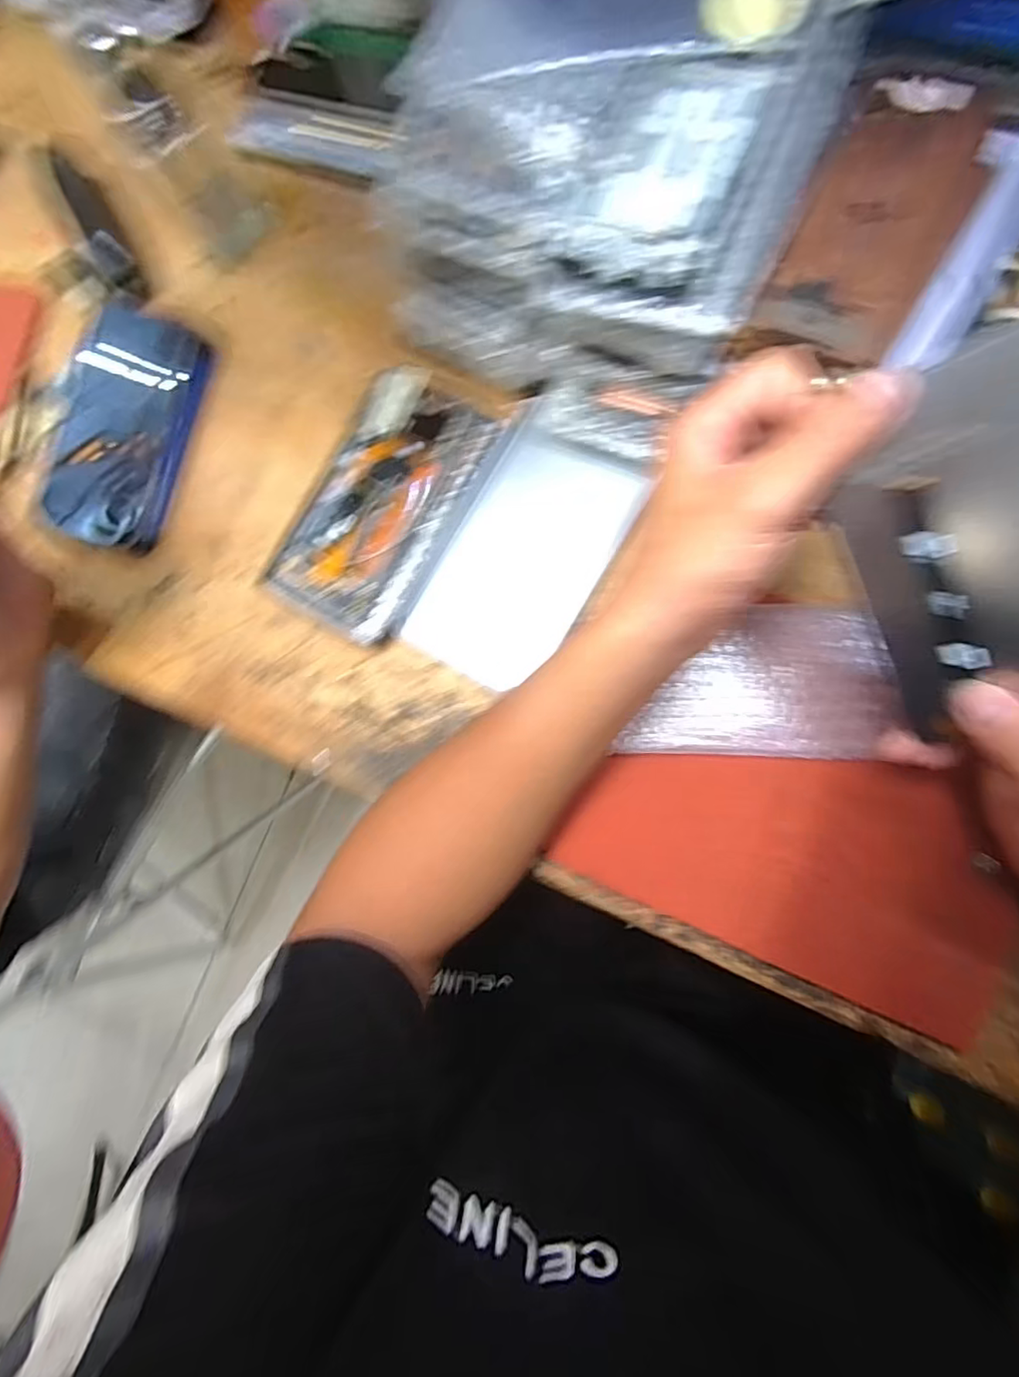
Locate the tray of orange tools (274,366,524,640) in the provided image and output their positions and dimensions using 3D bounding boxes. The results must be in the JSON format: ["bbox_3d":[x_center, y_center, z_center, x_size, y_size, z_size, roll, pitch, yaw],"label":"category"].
[{"bbox_3d":[-0.081,-0.122,0.380,0.098,0.021,0.172,32,89,10],"label":"tray of orange tools"}]

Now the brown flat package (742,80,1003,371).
[{"bbox_3d":[0.183,-0.231,0.286,0.073,0.012,0.144,25,88,9],"label":"brown flat package"}]

